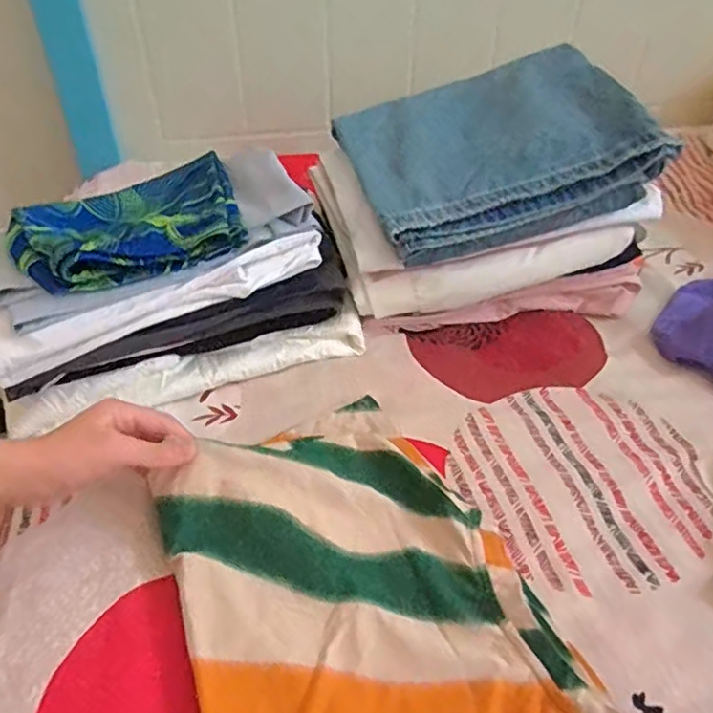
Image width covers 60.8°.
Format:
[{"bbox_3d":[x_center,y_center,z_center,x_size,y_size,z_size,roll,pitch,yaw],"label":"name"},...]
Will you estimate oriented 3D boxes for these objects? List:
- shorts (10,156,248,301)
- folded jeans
[{"bbox_3d":[-0.236,-0.138,0.613,0.226,0.050,0.161,-11,40,-13],"label":"shorts"},{"bbox_3d":[0.140,-0.235,0.676,0.294,0.126,0.243,-7,40,-9],"label":"folded jeans"}]

